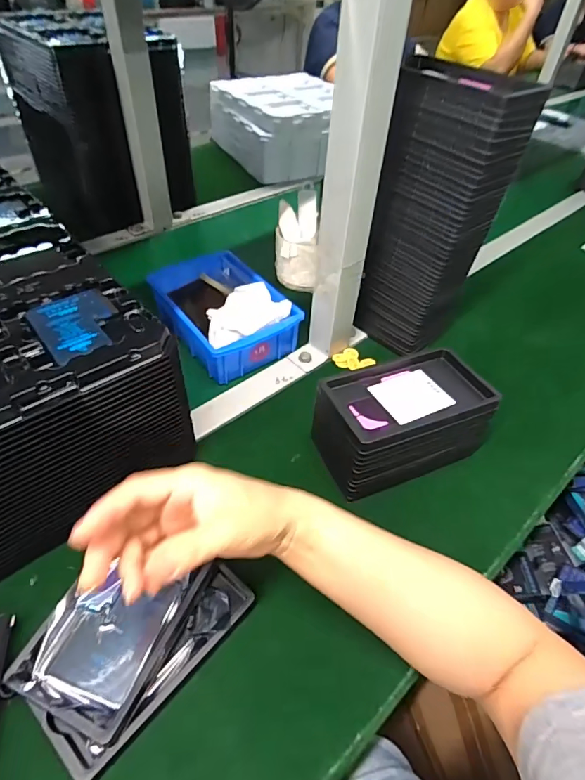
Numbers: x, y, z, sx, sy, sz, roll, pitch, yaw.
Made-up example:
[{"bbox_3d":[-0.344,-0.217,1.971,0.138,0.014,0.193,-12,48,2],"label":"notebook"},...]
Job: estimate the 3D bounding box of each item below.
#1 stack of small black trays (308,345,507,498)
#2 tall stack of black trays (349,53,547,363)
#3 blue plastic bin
[{"bbox_3d":[0.119,0.031,0.469,0.189,0.088,0.110,-17,50,-19],"label":"stack of small black trays"},{"bbox_3d":[0.174,-0.191,0.546,0.122,0.323,0.108,36,54,27],"label":"tall stack of black trays"},{"bbox_3d":[-0.104,-0.121,0.618,0.142,0.062,0.223,-24,52,-24],"label":"blue plastic bin"}]

